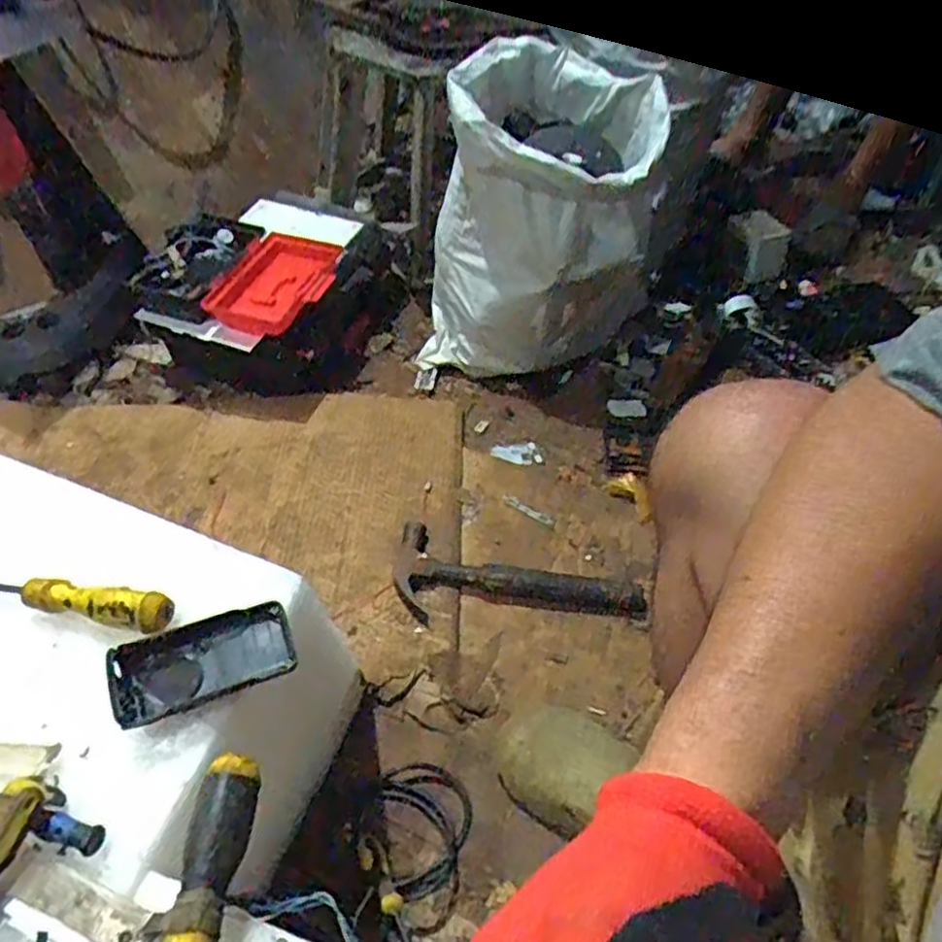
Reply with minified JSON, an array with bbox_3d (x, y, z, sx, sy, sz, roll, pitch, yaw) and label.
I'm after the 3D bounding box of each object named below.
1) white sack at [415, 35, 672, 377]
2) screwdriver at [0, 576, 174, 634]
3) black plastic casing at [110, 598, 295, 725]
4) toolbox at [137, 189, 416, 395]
[{"bbox_3d":[0.109,-0.371,1.096,0.300,0.460,0.266,27,54,20],"label":"white sack"},{"bbox_3d":[-0.356,0.082,0.533,0.280,0.031,0.025,11,50,7],"label":"screwdriver"},{"bbox_3d":[-0.186,0.134,0.498,0.118,0.022,0.060,-16,52,-14],"label":"black plastic casing"},{"bbox_3d":[-0.298,-0.307,1.186,0.283,0.195,0.409,20,52,15],"label":"toolbox"}]

